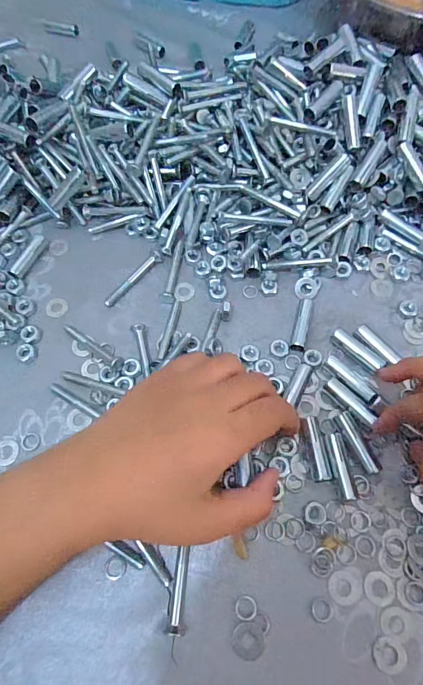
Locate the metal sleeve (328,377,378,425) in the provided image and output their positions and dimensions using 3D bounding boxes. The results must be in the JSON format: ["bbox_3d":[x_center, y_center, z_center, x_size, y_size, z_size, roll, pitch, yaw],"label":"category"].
[{"bbox_3d":[0.091,0.038,0.259,0.009,0.009,0.036,-36,70,-15],"label":"metal sleeve"}]

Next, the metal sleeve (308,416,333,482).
[{"bbox_3d":[0.066,0.065,0.246,0.009,0.007,0.039,-2,65,0],"label":"metal sleeve"}]

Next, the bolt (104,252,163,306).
[{"bbox_3d":[-0.060,-0.049,0.306,0.008,0.007,0.057,39,71,17],"label":"bolt"}]

